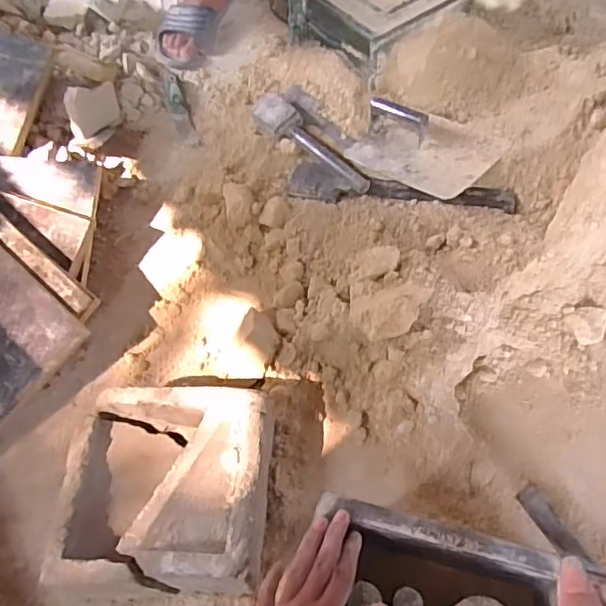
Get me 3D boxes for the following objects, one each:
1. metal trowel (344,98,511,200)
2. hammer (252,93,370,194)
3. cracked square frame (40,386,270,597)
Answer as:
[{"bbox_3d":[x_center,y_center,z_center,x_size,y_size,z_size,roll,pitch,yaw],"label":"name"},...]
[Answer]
[{"bbox_3d":[0.187,-0.245,0.885,0.207,0.065,0.160,39,69,24],"label":"metal trowel"},{"bbox_3d":[0.013,-0.257,0.953,0.058,0.048,0.270,-40,64,-18],"label":"hammer"},{"bbox_3d":[-0.143,0.201,0.640,0.213,0.100,0.209,1,59,1],"label":"cracked square frame"}]

